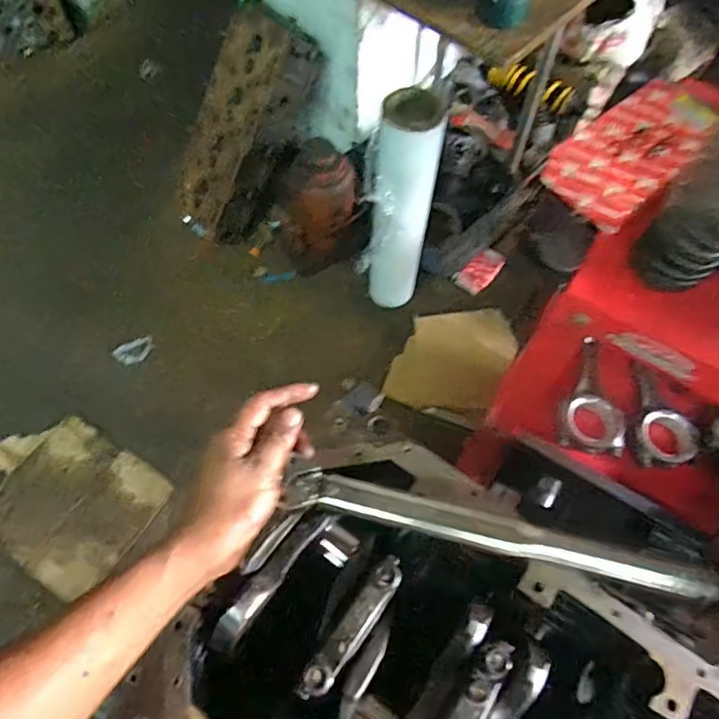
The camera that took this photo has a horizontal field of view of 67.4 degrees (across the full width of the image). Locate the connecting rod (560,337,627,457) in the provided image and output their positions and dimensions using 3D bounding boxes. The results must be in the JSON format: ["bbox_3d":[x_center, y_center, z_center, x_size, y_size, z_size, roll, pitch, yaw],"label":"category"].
[{"bbox_3d":[0.326,0.048,0.761,0.087,0.040,0.171,10,63,5],"label":"connecting rod"}]

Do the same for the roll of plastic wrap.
[{"bbox_3d":[0.070,-0.265,1.035,0.120,0.498,0.079,8,63,4],"label":"roll of plastic wrap"}]

